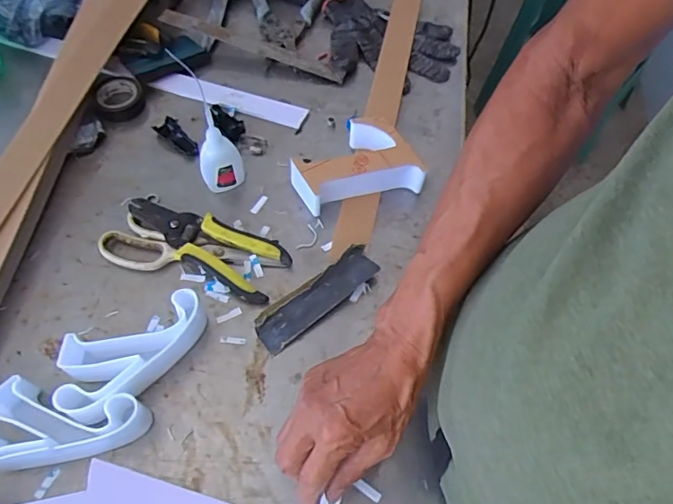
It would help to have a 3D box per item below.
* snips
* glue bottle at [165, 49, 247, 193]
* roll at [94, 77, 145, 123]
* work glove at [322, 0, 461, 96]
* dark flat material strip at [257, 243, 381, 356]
[{"bbox_3d":[-0.132,-0.014,0.542,0.170,0.023,0.070,28,63,13],"label":"snips"},{"bbox_3d":[-0.123,-0.105,0.551,0.043,0.100,0.028,-11,61,-8],"label":"glue bottle"},{"bbox_3d":[-0.262,-0.186,0.639,0.054,0.019,0.061,-22,63,-14],"label":"roll"},{"bbox_3d":[0.066,-0.279,0.705,0.186,0.022,0.147,14,60,6],"label":"work glove"},{"bbox_3d":[-0.018,0.042,0.506,0.132,0.034,0.032,-37,67,-21],"label":"dark flat material strip"}]

